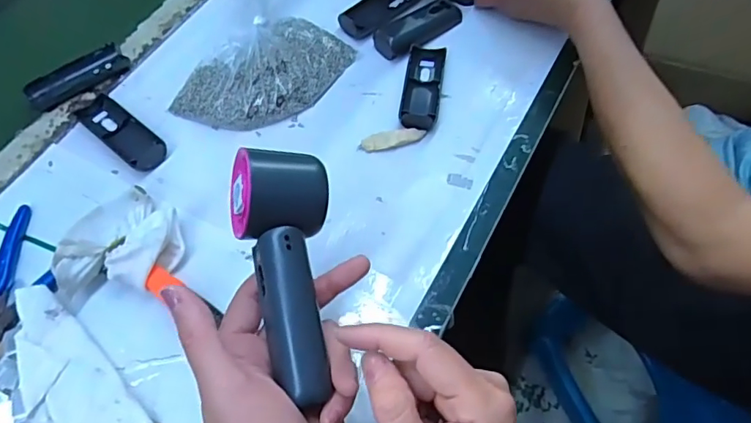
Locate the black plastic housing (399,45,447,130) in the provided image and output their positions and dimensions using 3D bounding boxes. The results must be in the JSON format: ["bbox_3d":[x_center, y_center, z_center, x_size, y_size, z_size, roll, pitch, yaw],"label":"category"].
[{"bbox_3d":[0.048,-0.124,0.522,0.037,0.021,0.103,7,62,6],"label":"black plastic housing"}]

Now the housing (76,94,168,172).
[{"bbox_3d":[-0.244,-0.077,0.499,0.106,0.014,0.037,37,69,20],"label":"housing"}]

